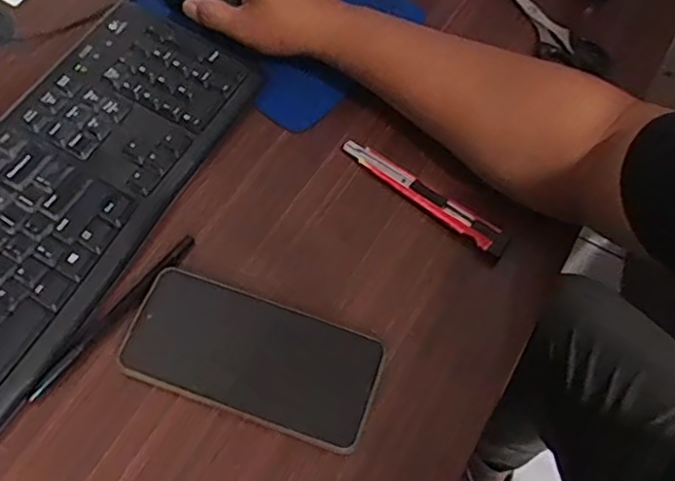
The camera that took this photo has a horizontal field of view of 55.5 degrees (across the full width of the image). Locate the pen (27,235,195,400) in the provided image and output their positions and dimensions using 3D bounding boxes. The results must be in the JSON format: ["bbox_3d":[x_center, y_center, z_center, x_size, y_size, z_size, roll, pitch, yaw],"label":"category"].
[{"bbox_3d":[-0.151,0.049,0.437,0.010,0.007,0.145,38,70,13],"label":"pen"}]

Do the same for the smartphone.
[{"bbox_3d":[-0.055,0.075,0.421,0.162,0.008,0.075,19,67,6],"label":"smartphone"}]

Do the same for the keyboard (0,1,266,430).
[{"bbox_3d":[-0.225,0.000,0.448,0.152,0.015,0.424,30,67,10],"label":"keyboard"}]

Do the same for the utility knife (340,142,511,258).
[{"bbox_3d":[0.066,-0.037,0.484,0.144,0.012,0.019,38,70,13],"label":"utility knife"}]

